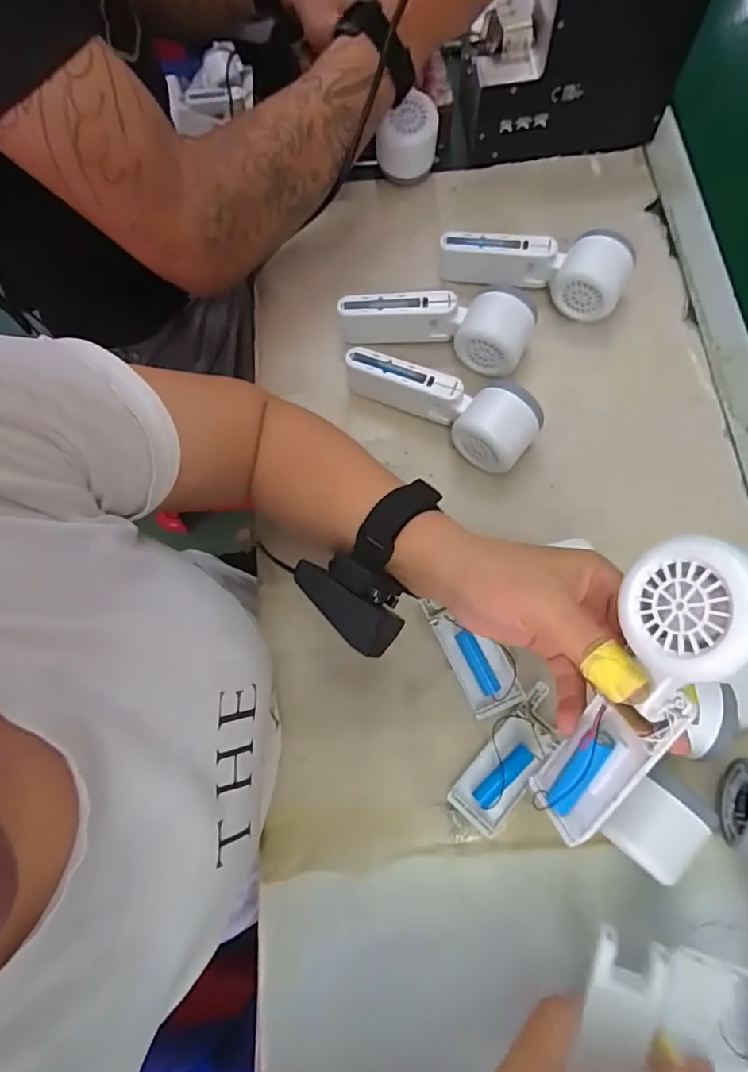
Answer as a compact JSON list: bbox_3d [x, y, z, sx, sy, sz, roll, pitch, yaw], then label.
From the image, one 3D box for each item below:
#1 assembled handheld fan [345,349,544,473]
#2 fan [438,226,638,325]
[{"bbox_3d":[0.059,-0.120,0.463,0.166,0.054,0.056,34,78,12],"label":"assembled handheld fan"},{"bbox_3d":[0.142,-0.246,0.491,0.162,0.054,0.046,15,74,7],"label":"fan"}]

